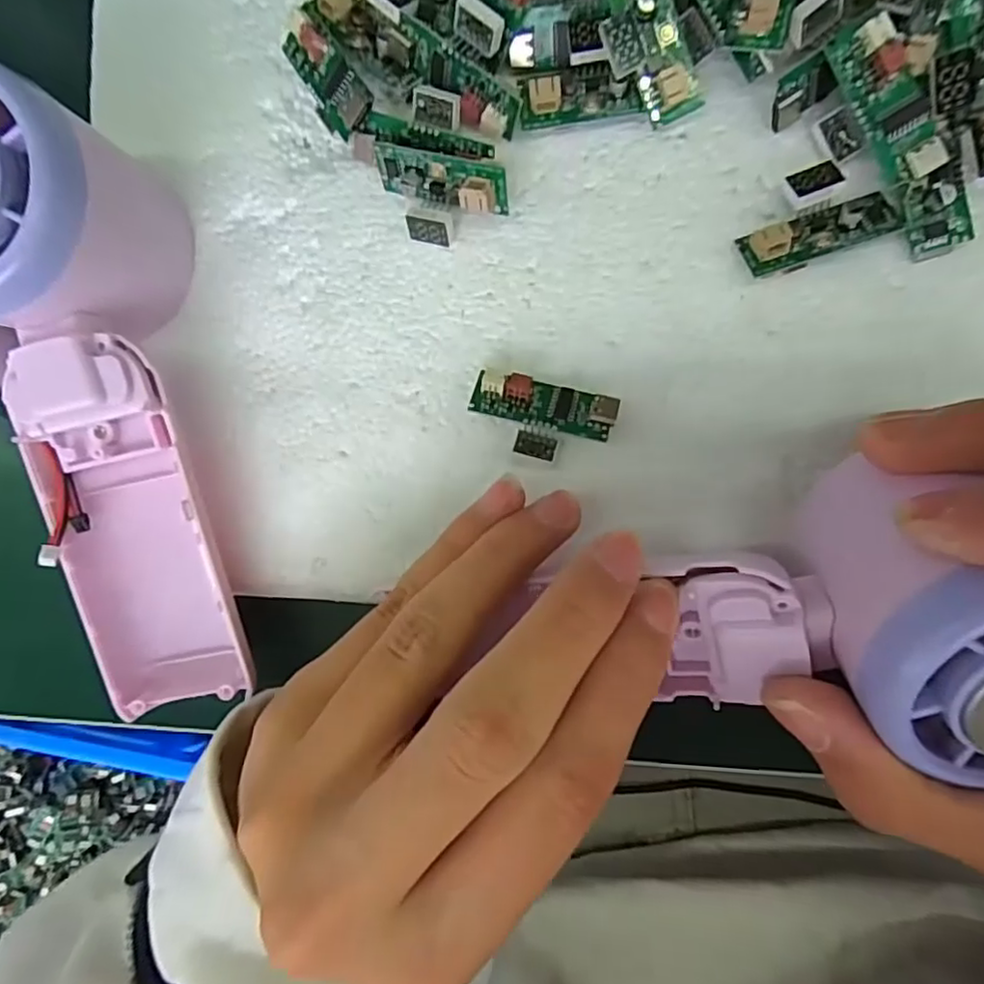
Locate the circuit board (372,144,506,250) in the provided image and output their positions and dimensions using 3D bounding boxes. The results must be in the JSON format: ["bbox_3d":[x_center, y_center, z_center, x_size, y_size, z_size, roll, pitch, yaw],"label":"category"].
[{"bbox_3d":[-0.015,-0.081,0.169,0.038,0.009,0.023,23,121,13],"label":"circuit board"}]

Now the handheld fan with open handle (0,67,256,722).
[{"bbox_3d":[-0.106,-0.018,0.174,0.062,0.052,0.169,-3,112,7],"label":"handheld fan with open handle"}]

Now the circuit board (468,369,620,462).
[{"bbox_3d":[0.014,-0.020,0.171,0.038,0.009,0.020,14,93,6],"label":"circuit board"}]

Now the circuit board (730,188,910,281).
[{"bbox_3d":[0.086,-0.068,0.162,0.040,0.010,0.013,-19,89,7],"label":"circuit board"}]

